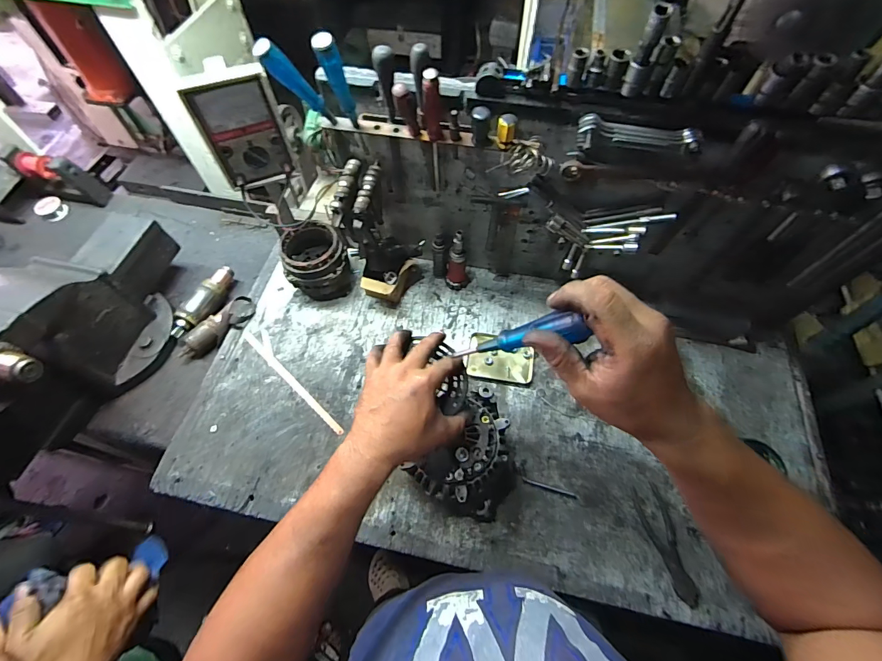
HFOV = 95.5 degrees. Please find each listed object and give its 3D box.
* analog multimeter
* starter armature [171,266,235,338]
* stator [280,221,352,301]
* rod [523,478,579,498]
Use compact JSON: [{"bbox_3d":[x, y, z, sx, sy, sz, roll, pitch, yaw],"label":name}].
[{"bbox_3d":[-0.314,-0.316,0.638,0.108,0.156,0.037,-18,63,-10],"label":"analog multimeter"},{"bbox_3d":[-0.516,-0.066,0.872,0.053,0.042,0.188,18,63,9],"label":"starter armature"},{"bbox_3d":[-0.258,-0.142,0.844,0.115,0.124,0.125,0,61,0],"label":"stator"},{"bbox_3d":[0.186,0.267,0.679,0.094,0.004,0.008,15,62,8],"label":"rod"}]

